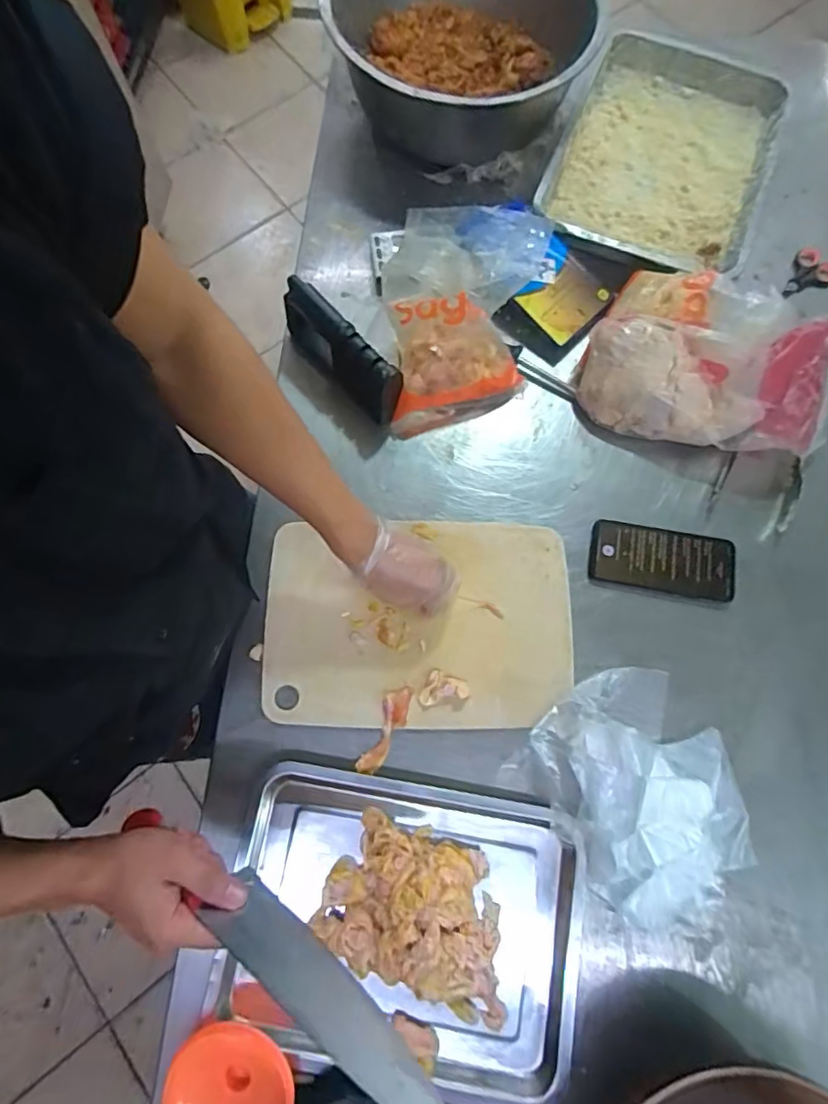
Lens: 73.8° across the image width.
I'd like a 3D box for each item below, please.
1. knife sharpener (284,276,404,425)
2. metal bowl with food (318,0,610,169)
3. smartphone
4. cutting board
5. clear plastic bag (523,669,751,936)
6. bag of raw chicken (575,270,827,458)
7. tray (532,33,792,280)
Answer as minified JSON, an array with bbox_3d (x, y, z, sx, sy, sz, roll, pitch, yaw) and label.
[{"bbox_3d":[-0.090,-0.247,0.686,0.186,0.091,0.038,43,79,10],"label":"knife sharpener"},{"bbox_3d":[0.058,-0.697,0.770,0.355,0.126,0.312,13,76,3],"label":"metal bowl with food"},{"bbox_3d":[0.299,0.010,0.664,0.167,0.007,0.078,10,75,2],"label":"smartphone"},{"bbox_3d":[0.006,0.081,0.632,0.345,0.023,0.234,1,77,-1],"label":"cutting board"},{"bbox_3d":[0.249,0.247,0.569,0.195,0.068,0.237,-20,76,-6],"label":"clear plastic bag"},{"bbox_3d":[0.351,-0.218,0.656,0.273,0.142,0.184,32,77,8],"label":"bag of raw chicken"},{"bbox_3d":[0.356,-0.570,0.796,0.289,0.053,0.373,18,76,4],"label":"tray"}]

